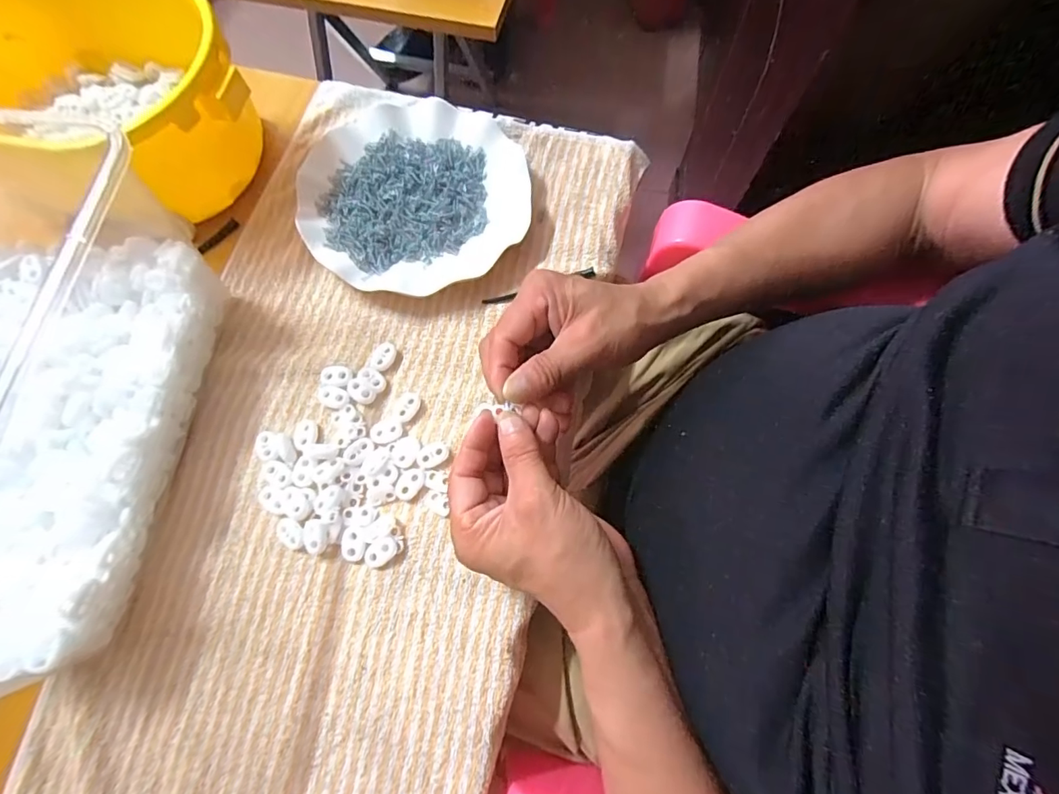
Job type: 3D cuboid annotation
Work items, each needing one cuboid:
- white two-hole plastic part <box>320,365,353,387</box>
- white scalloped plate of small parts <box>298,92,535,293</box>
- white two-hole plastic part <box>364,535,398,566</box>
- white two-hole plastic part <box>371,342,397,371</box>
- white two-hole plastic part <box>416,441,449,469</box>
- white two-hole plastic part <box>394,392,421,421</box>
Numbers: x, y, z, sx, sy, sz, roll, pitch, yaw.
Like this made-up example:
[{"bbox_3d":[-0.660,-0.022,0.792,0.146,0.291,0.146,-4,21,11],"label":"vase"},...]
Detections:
[{"bbox_3d":[-0.143,-0.015,0.350,0.024,0.006,0.015,3,72,2],"label":"white two-hole plastic part"},{"bbox_3d":[-0.096,-0.172,0.391,0.177,0.026,0.174,0,72,1],"label":"white scalloped plate of small parts"},{"bbox_3d":[-0.097,0.102,0.312,0.022,0.008,0.014,-32,74,-9],"label":"white two-hole plastic part"},{"bbox_3d":[-0.109,-0.030,0.356,0.015,0.007,0.023,26,74,9],"label":"white two-hole plastic part"},{"bbox_3d":[-0.068,0.040,0.332,0.023,0.004,0.016,-27,74,-8],"label":"white two-hole plastic part"},{"bbox_3d":[-0.089,0.007,0.344,0.016,0.005,0.023,17,73,6],"label":"white two-hole plastic part"}]

